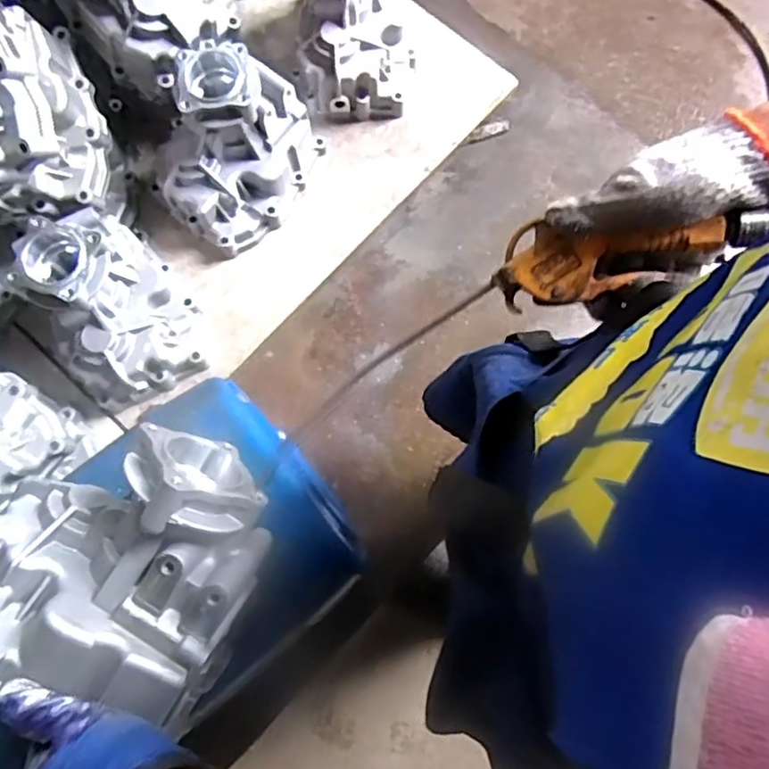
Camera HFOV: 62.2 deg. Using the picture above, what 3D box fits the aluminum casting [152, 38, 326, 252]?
[{"bbox_3d":[-0.208,-0.329,0.862,0.158,0.184,0.218,29,78,7],"label":"aluminum casting"}]

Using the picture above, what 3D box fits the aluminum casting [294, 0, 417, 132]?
[{"bbox_3d":[-0.041,-0.514,0.898,0.173,0.195,0.180,0,76,0],"label":"aluminum casting"}]

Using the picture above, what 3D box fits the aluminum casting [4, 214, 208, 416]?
[{"bbox_3d":[-0.349,-0.109,0.812,0.156,0.186,0.213,-25,77,-6],"label":"aluminum casting"}]

